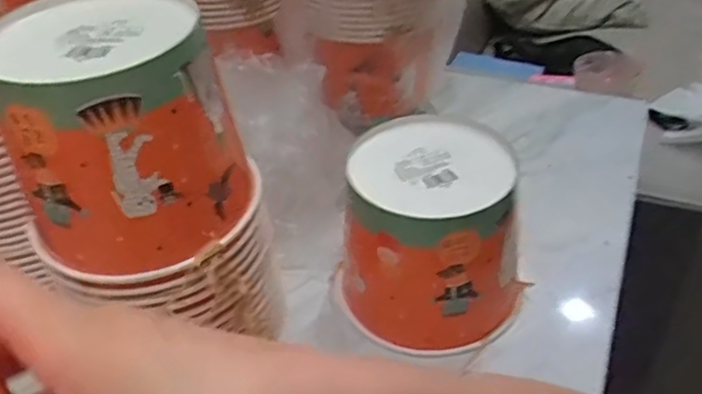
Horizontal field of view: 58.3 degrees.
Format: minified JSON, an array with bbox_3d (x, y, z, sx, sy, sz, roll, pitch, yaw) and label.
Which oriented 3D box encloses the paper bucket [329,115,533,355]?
[{"bbox_3d":[0.067,0.037,0.517,0.145,0.140,0.123,6,41,11],"label":"paper bucket"}]

